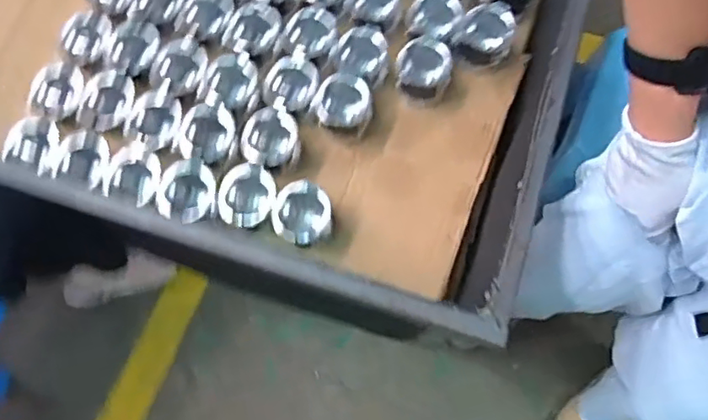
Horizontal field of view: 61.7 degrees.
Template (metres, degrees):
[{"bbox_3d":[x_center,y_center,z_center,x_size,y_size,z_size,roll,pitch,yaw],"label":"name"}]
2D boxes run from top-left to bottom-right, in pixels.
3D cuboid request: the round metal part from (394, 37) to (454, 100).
[{"bbox_3d":[0.109,-0.221,0.928,0.082,0.064,0.086,-1,73,2],"label":"round metal part"}]

